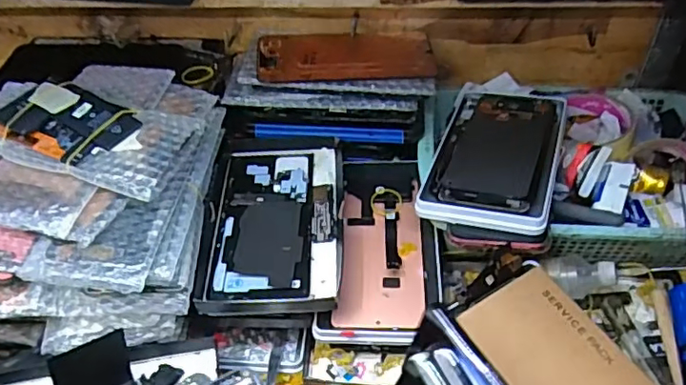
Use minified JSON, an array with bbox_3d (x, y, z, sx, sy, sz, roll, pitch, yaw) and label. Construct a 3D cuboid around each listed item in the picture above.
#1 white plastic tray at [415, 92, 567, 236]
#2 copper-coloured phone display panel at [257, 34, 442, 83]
[{"bbox_3d":[0.136,-0.038,0.503,0.100,0.016,0.181,6,43,23],"label":"white plastic tray"},{"bbox_3d":[0.003,-0.128,0.526,0.158,0.008,0.073,-3,46,0],"label":"copper-coloured phone display panel"}]

